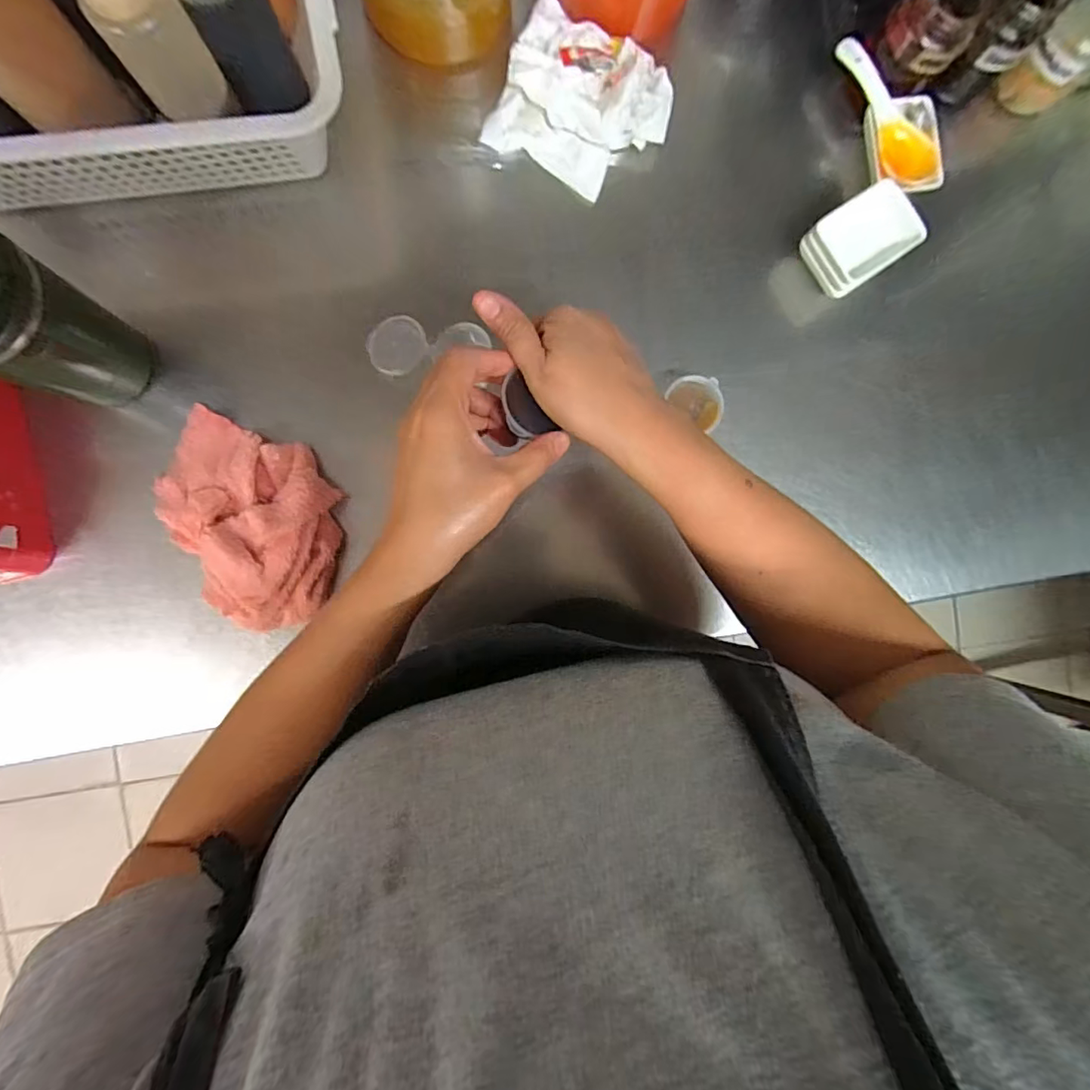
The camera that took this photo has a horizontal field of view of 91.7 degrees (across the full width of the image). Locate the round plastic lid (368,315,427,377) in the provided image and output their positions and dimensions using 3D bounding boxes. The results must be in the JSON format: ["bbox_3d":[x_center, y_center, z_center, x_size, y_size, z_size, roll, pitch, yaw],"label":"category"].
[{"bbox_3d":[-0.124,-0.167,0.444,0.048,0.010,0.042,-40,94,-3],"label":"round plastic lid"}]

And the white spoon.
[{"bbox_3d":[0.296,-0.376,0.458,0.038,0.024,0.131,-33,94,-3],"label":"white spoon"}]

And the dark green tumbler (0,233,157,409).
[{"bbox_3d":[-0.344,-0.146,0.361,0.075,0.143,0.082,28,89,-5],"label":"dark green tumbler"}]

